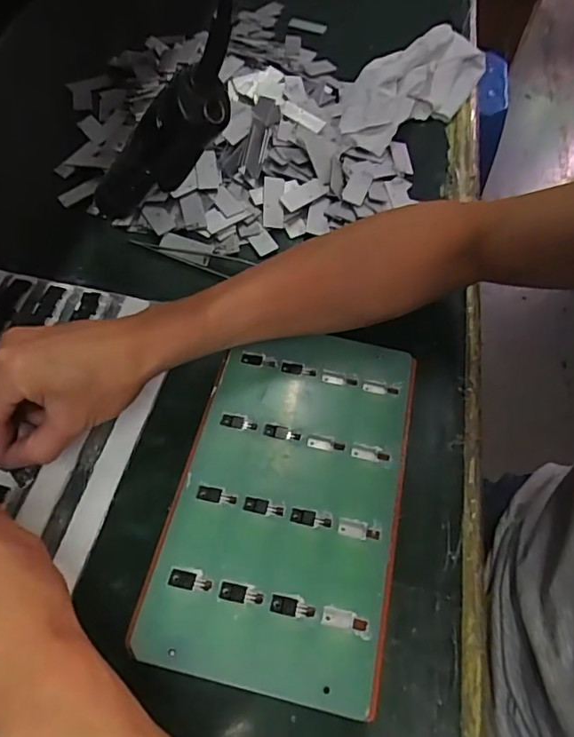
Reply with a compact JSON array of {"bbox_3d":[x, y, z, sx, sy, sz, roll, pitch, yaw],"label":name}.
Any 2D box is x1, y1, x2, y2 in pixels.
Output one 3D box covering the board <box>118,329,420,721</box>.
[{"bbox_3d":[0.003,0.083,0.370,0.144,0.028,0.243,13,58,4],"label":"board"}]

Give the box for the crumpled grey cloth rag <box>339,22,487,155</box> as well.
[{"bbox_3d":[0.151,-0.327,0.611,0.080,0.052,0.221,40,64,20],"label":"crumpled grey cloth rag"}]

